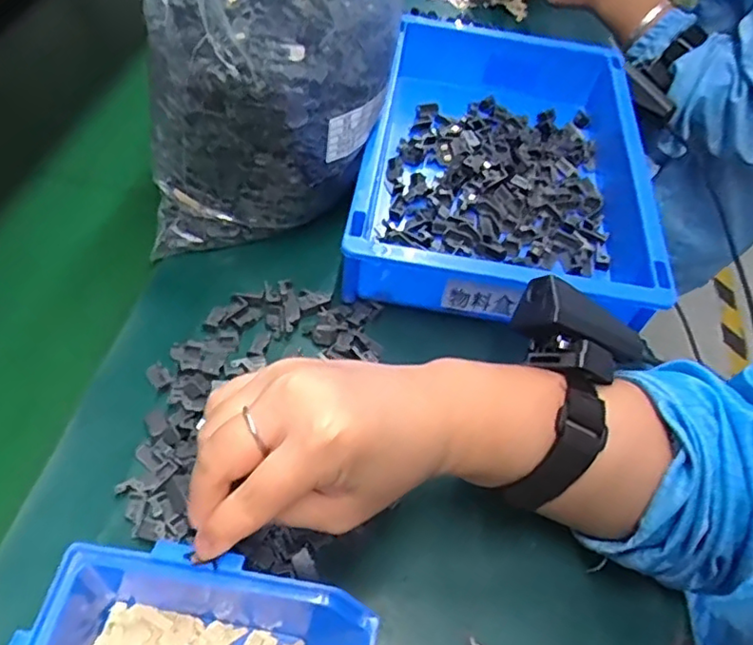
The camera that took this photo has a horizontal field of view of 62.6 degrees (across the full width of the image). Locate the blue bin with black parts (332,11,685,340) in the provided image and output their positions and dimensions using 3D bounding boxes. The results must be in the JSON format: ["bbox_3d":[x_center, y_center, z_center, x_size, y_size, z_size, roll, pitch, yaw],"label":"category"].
[{"bbox_3d":[0.102,-0.133,0.494,0.215,0.063,0.316,11,52,4],"label":"blue bin with black parts"}]

